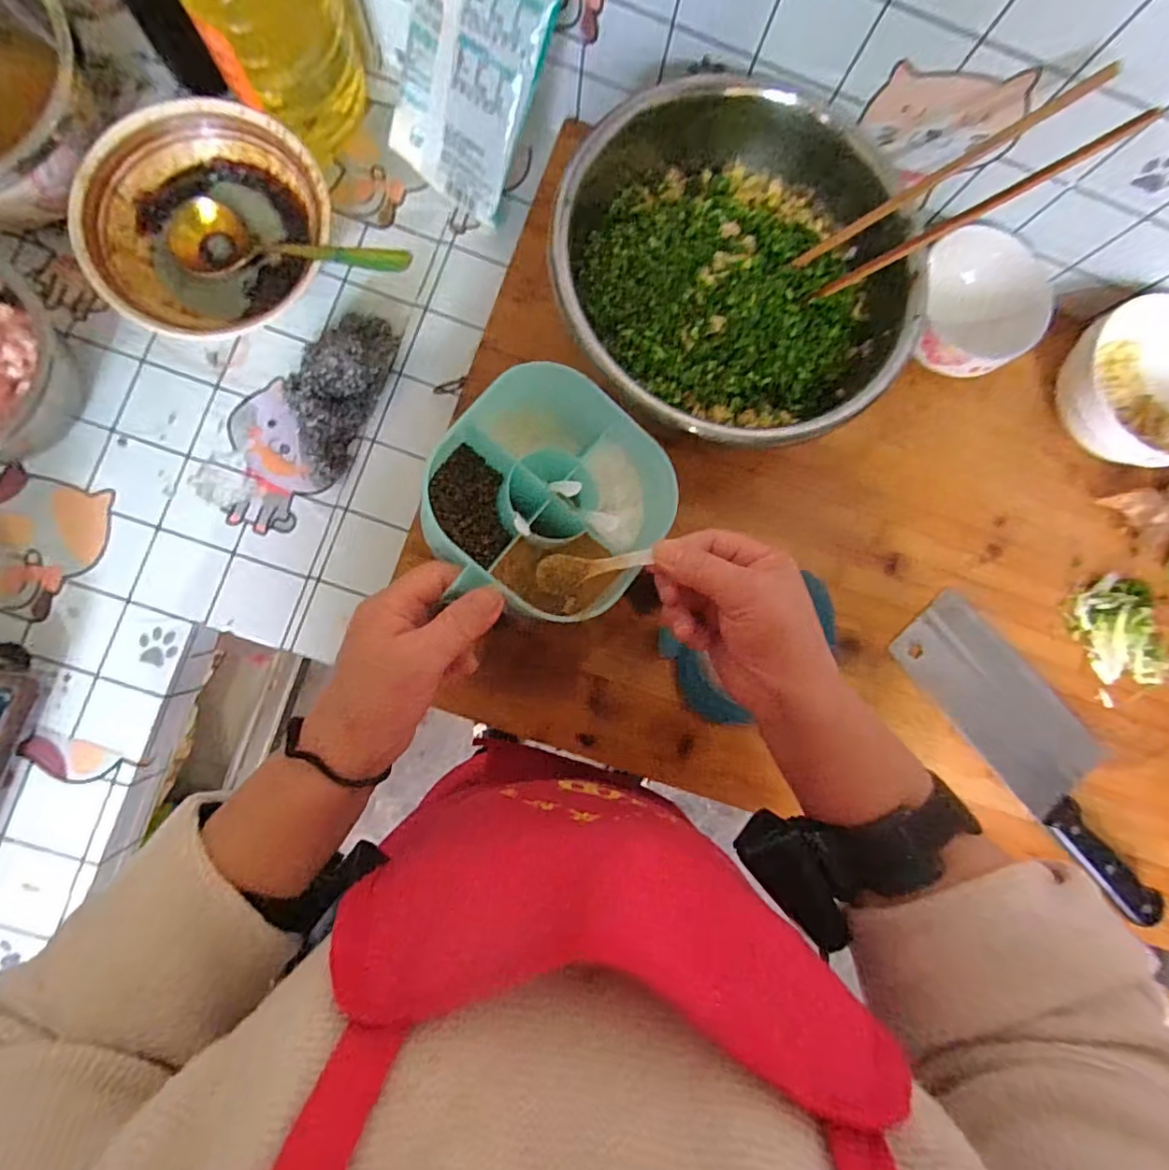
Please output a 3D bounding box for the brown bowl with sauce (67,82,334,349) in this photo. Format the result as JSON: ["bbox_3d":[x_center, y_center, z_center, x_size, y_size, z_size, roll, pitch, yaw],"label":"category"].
[{"bbox_3d":[-0.281,-0.269,0.447,0.175,0.059,0.153,-20,86,-6],"label":"brown bowl with sauce"}]

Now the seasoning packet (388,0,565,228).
[{"bbox_3d":[-0.085,-0.368,0.422,0.109,0.164,0.022,38,49,0],"label":"seasoning packet"}]

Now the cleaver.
[{"bbox_3d":[0.369,0.129,0.473,0.085,0.014,0.283,-40,88,-6],"label":"cleaver"}]

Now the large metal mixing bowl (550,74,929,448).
[{"bbox_3d":[0.108,-0.224,0.439,0.245,0.113,0.277,22,85,-4],"label":"large metal mixing bowl"}]

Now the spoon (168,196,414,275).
[{"bbox_3d":[-0.219,-0.250,0.436,0.198,0.033,0.047,12,84,13],"label":"spoon"}]

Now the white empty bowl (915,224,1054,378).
[{"bbox_3d":[0.313,-0.215,0.477,0.095,0.064,0.104,0,85,-4],"label":"white empty bowl"}]

